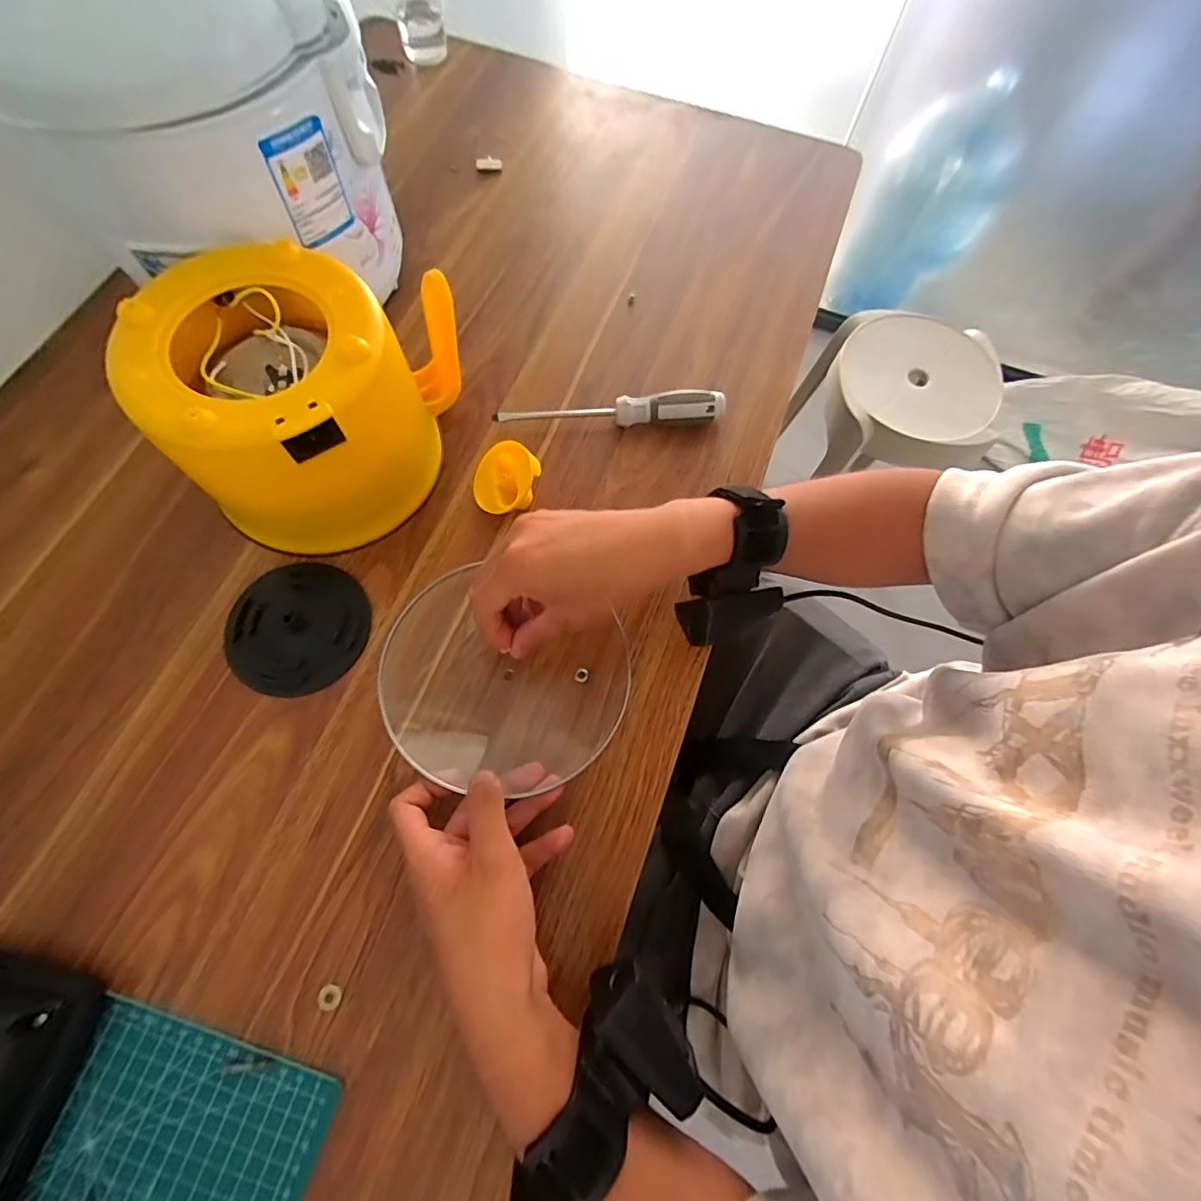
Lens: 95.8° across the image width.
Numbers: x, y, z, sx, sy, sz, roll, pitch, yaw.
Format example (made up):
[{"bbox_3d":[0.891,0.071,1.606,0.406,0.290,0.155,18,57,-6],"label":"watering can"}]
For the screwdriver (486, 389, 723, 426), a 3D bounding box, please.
[{"bbox_3d":[0.009,-0.148,0.437,0.180,0.031,0.021,-4,69,-4],"label":"screwdriver"}]

